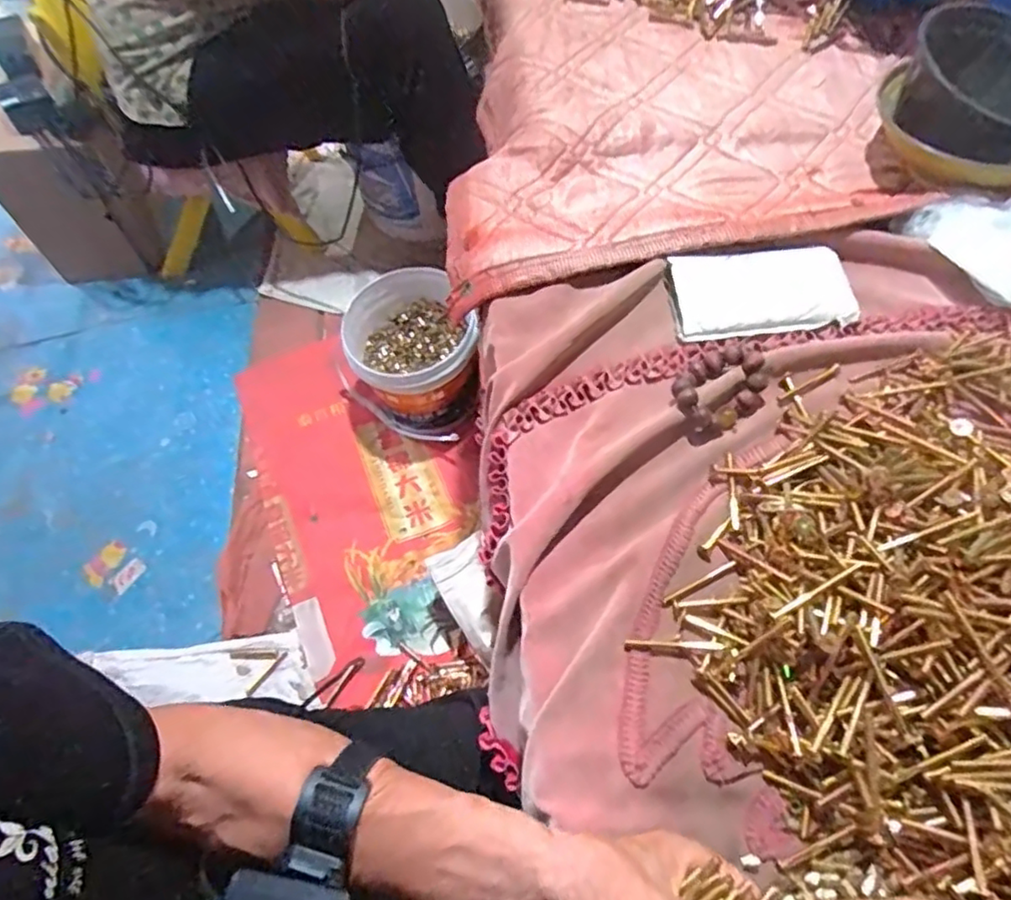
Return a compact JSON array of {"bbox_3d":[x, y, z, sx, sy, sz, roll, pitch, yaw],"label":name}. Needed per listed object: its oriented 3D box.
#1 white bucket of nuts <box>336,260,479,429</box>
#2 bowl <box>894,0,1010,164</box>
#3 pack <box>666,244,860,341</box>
[{"bbox_3d":[-0.156,-0.149,1.044,0.179,0.180,0.208,-20,63,-7],"label":"white bucket of nuts"},{"bbox_3d":[0.472,-0.359,0.619,0.150,0.067,0.140,-1,62,2],"label":"bowl"},{"bbox_3d":[0.236,-0.148,0.585,0.163,0.011,0.085,-5,62,0],"label":"pack"}]

